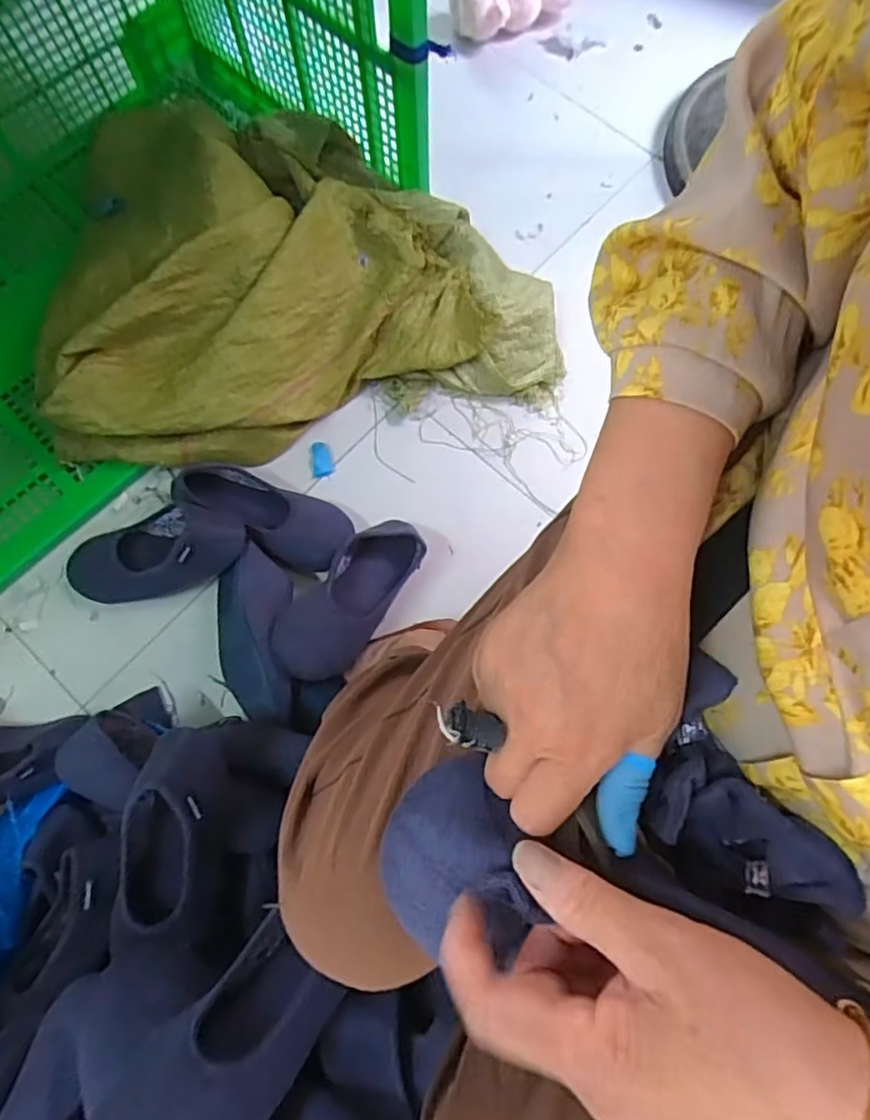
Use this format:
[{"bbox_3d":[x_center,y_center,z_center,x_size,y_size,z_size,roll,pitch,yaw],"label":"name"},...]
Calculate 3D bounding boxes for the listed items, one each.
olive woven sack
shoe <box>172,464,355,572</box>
[{"bbox_3d":[-0.201,-0.404,0.865,0.670,0.188,0.446,-14,75,-4],"label":"olive woven sack"},{"bbox_3d":[-0.221,-0.065,0.829,0.231,0.078,0.097,27,76,8],"label":"shoe"}]

